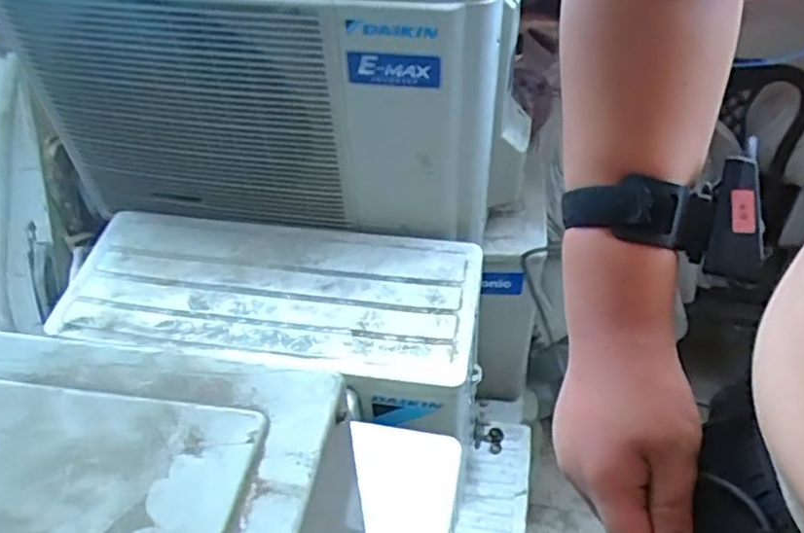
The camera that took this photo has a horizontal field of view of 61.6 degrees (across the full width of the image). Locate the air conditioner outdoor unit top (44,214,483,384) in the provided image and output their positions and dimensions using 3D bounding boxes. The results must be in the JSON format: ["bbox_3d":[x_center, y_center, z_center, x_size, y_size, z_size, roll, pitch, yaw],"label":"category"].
[{"bbox_3d":[-0.212,0.038,1.095,0.659,0.040,0.266,4,46,7],"label":"air conditioner outdoor unit top"}]

